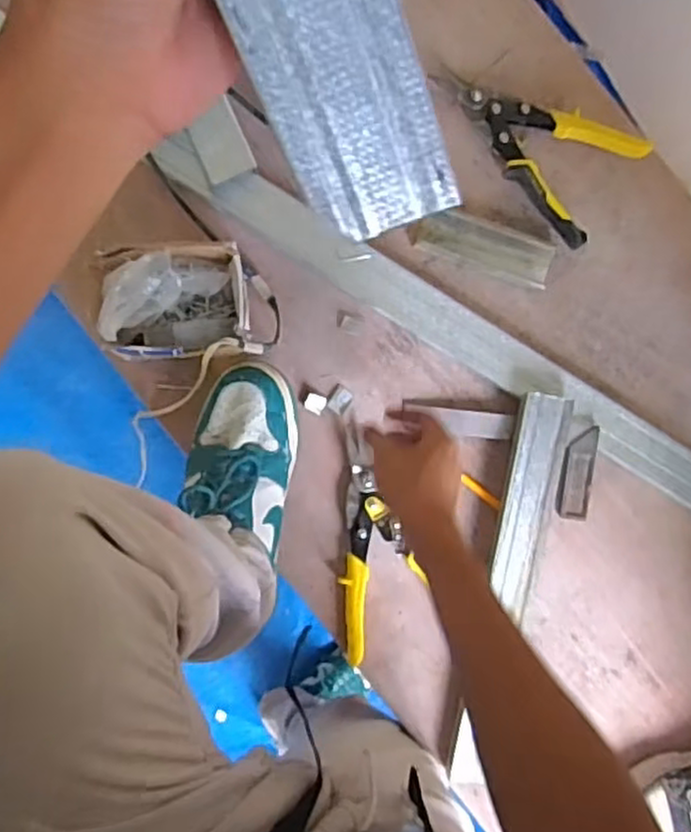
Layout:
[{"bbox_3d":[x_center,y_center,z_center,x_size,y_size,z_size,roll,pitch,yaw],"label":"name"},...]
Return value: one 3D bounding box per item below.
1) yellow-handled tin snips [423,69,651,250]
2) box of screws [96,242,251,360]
[{"bbox_3d":[0.195,-0.298,0.783,0.224,0.023,0.130,36,86,-1],"label":"yellow-handled tin snips"},{"bbox_3d":[-0.168,-0.109,0.718,0.145,0.091,0.107,-6,88,-3],"label":"box of screws"}]

